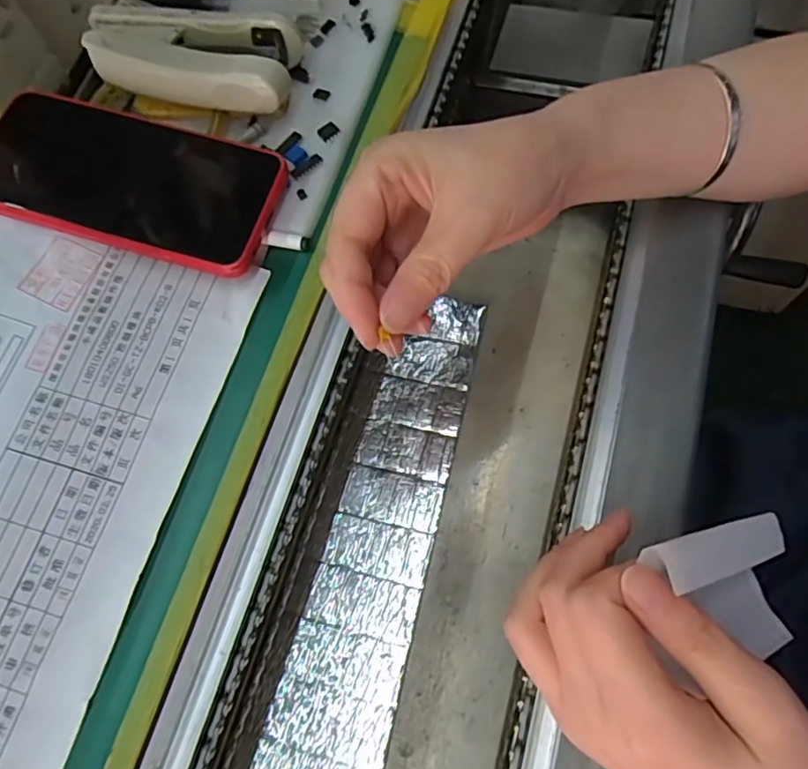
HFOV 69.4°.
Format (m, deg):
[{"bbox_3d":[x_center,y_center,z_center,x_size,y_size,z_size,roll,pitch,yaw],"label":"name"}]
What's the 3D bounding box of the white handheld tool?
[{"bbox_3d":[-0.119,-0.182,0.335,0.113,0.036,0.049,6,69,6],"label":"white handheld tool"}]

